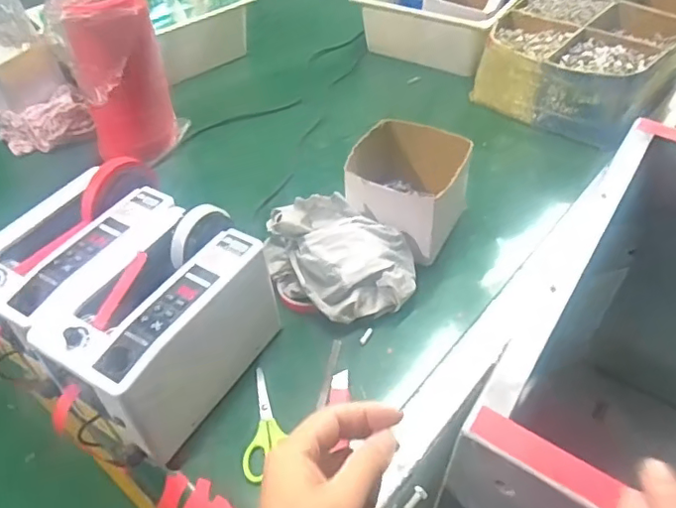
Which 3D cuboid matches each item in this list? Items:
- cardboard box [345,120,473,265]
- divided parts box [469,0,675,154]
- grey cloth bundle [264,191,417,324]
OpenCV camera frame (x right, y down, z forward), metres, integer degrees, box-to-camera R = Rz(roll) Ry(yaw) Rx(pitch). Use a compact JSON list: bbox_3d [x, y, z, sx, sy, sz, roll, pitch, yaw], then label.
[{"bbox_3d":[0.088,-0.085,0.748,0.145,0.115,0.143,19,52,18],"label":"cardboard box"},{"bbox_3d":[0.450,-0.373,0.998,0.280,0.110,0.410,27,55,24],"label":"divided parts box"},{"bbox_3d":[-0.004,0.006,0.695,0.198,0.095,0.148,-1,48,2],"label":"grey cloth bundle"}]

